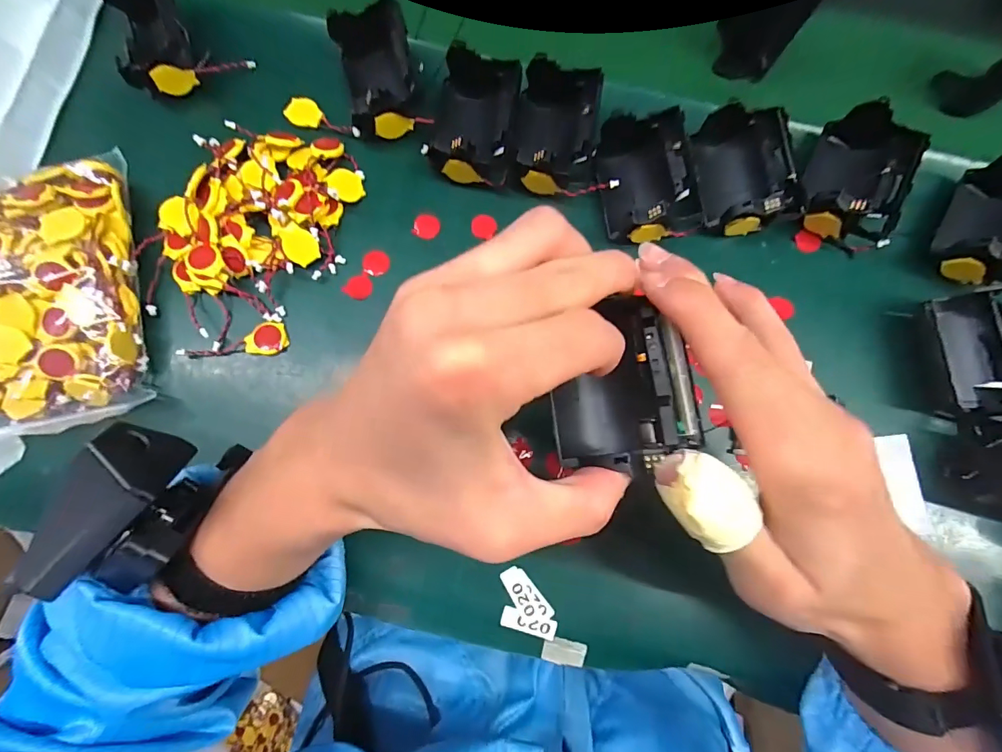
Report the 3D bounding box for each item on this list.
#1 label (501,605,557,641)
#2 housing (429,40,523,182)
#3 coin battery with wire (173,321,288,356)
[{"bbox_3d":[0.016,0.135,0.242,0.030,0.004,0.010,17,78,2],"label":"label"},{"bbox_3d":[-0.017,-0.159,0.276,0.051,0.037,0.072,9,77,0],"label":"housing"},{"bbox_3d":[-0.158,-0.018,0.263,0.060,0.005,0.019,-13,78,-4],"label":"coin battery with wire"}]

